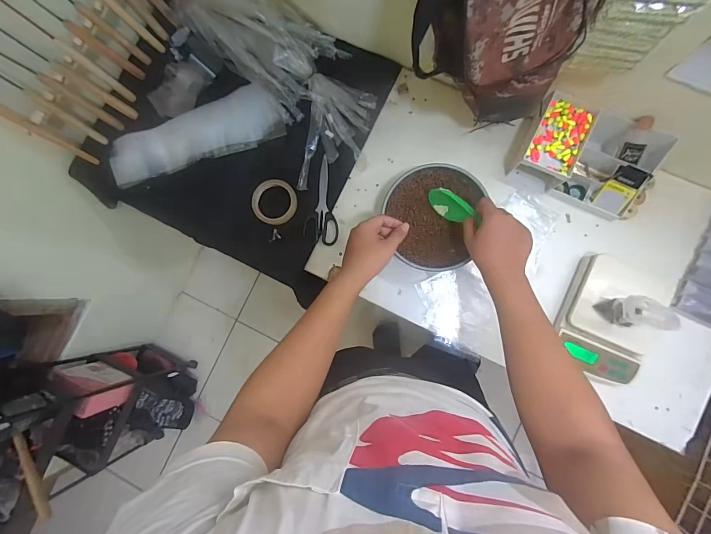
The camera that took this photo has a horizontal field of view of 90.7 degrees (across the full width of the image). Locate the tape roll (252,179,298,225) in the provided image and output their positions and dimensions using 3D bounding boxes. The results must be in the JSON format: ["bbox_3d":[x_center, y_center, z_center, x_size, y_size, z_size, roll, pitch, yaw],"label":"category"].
[{"bbox_3d":[-0.176,-0.141,0.766,0.096,0.014,0.097,0,85,5],"label":"tape roll"}]

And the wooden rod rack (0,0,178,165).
[{"bbox_3d":[-0.541,-0.481,0.665,0.145,0.346,0.474,35,89,7],"label":"wooden rod rack"}]

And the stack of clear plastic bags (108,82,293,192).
[{"bbox_3d":[-0.346,-0.283,0.770,0.386,0.026,0.118,-23,98,-2],"label":"stack of clear plastic bags"}]

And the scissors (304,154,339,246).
[{"bbox_3d":[-0.073,-0.143,0.762,0.072,0.012,0.188,1,85,5],"label":"scissors"}]

